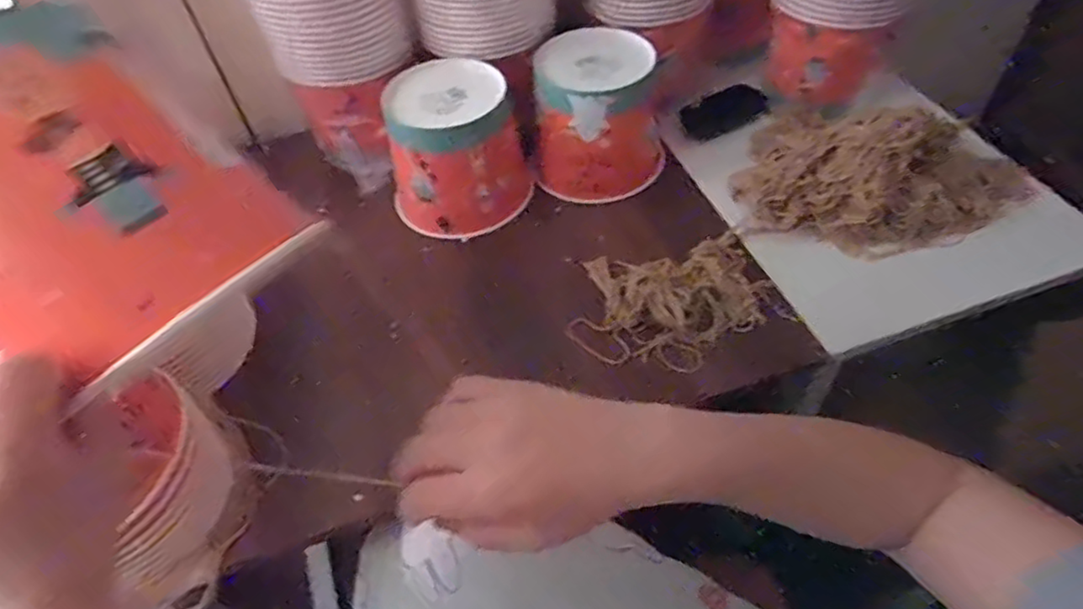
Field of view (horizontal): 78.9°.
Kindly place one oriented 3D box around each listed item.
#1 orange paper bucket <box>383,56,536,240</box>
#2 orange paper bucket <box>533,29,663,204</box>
[{"bbox_3d":[-0.098,-0.176,0.743,0.153,0.130,0.146,-14,51,-6],"label":"orange paper bucket"},{"bbox_3d":[0.067,-0.214,0.757,0.144,0.136,0.140,4,52,9],"label":"orange paper bucket"}]

